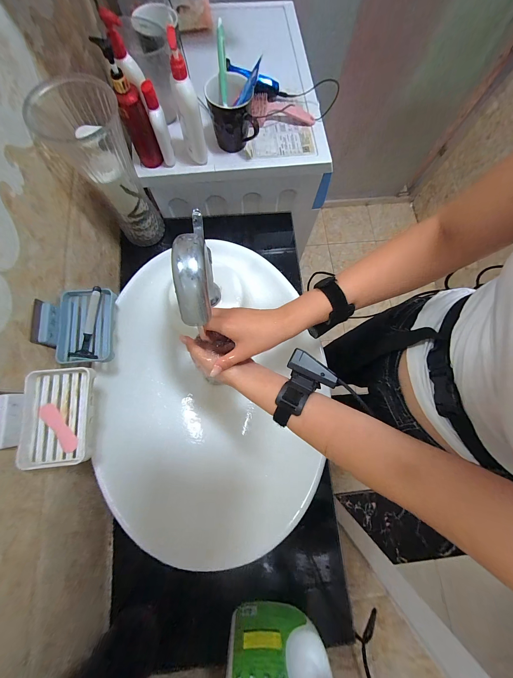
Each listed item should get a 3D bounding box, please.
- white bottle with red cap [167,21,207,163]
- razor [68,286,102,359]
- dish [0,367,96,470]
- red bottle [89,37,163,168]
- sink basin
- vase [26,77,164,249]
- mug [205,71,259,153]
[{"bbox_3d":[-0.136,-0.457,0.486,0.041,0.208,0.045,-15,78,-6],"label":"white bottle with red cap"},{"bbox_3d":[-0.278,-0.028,0.409,0.034,0.018,0.120,3,76,-2],"label":"razor"},{"bbox_3d":[-0.276,0.104,0.327,0.091,0.049,0.125,-5,77,-3],"label":"dish"},{"bbox_3d":[-0.244,-0.447,0.483,0.050,0.193,0.049,-20,78,-7],"label":"red bottle"},{"bbox_3d":[-0.104,0.086,0.496,0.374,0.128,0.570,-2,77,-3],"label":"sink basin"},{"bbox_3d":[-0.297,-0.336,0.523,0.139,0.278,0.132,-30,79,-9],"label":"vase"},{"bbox_3d":[-0.058,-0.495,0.548,0.093,0.100,0.120,-14,77,-5],"label":"mug"}]

